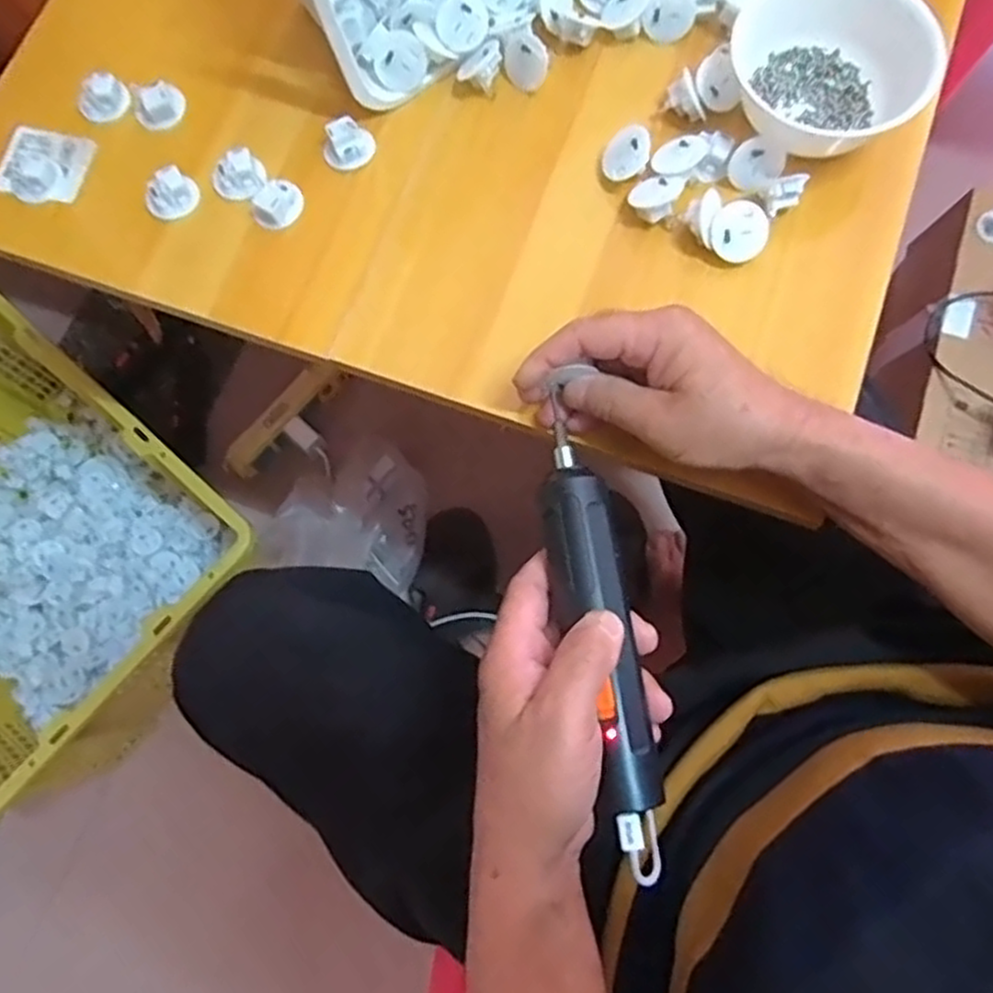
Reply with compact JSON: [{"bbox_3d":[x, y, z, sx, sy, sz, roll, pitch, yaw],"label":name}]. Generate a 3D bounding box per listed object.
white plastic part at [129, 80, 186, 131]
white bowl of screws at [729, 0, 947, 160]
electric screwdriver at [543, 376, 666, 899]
[{"bbox_3d":[-0.222,-0.256,0.478,0.031,0.014,0.027,-15,77,-2],"label":"white plastic part"},{"bbox_3d":[0.200,-0.264,0.445,0.117,0.063,0.096,19,78,6],"label":"white bowl of screws"},{"bbox_3d":[0.050,0.058,0.360,0.033,0.029,0.231,-11,75,-1],"label":"electric screwdriver"}]

